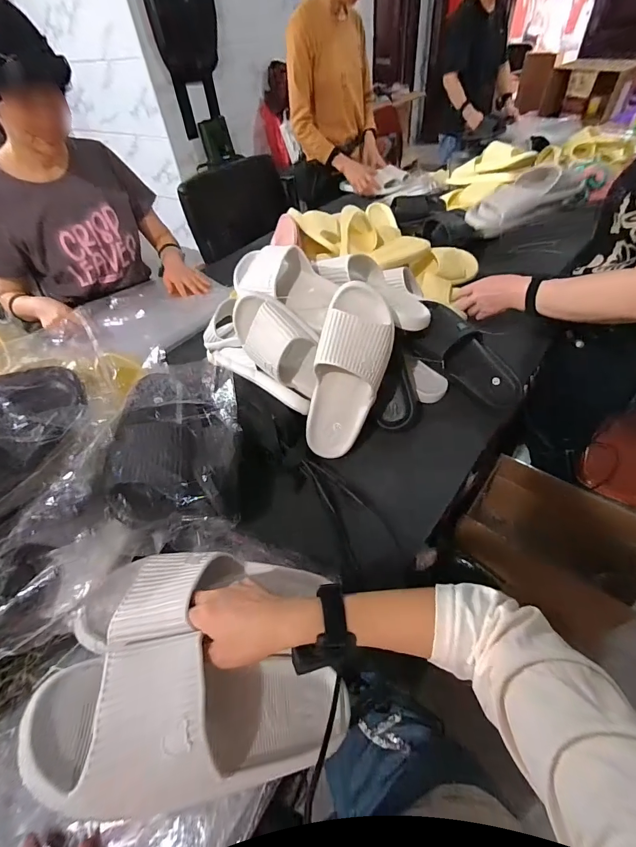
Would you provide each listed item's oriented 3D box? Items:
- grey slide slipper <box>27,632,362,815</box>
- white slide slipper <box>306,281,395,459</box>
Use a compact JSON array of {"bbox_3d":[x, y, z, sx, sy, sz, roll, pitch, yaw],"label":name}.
[{"bbox_3d":[-0.097,0.265,0.333,0.280,0.070,0.109,16,44,-20],"label":"grey slide slipper"},{"bbox_3d":[0.041,-0.072,0.579,0.103,0.274,0.089,21,20,22],"label":"white slide slipper"}]

